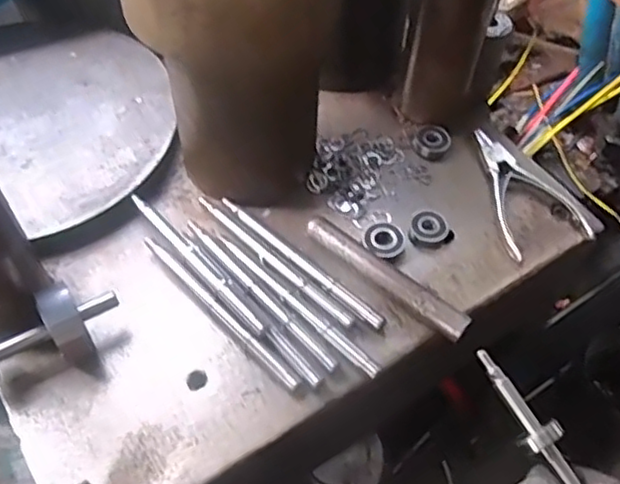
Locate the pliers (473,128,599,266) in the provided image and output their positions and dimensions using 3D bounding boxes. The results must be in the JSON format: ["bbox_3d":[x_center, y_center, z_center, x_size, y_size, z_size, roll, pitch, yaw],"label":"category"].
[{"bbox_3d":[0.183,-0.045,0.548,0.072,0.013,0.128,-7,54,-7],"label":"pliers"}]

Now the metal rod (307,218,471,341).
[{"bbox_3d":[0.055,0.026,0.489,0.139,0.017,0.019,35,60,22],"label":"metal rod"}]

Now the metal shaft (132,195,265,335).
[{"bbox_3d":[-0.085,0.015,0.491,0.013,0.012,0.155,-34,62,-24],"label":"metal shaft"}]

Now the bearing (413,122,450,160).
[{"bbox_3d":[0.107,-0.088,0.579,0.030,0.013,0.032,22,56,14],"label":"bearing"}]

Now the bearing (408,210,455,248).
[{"bbox_3d":[0.096,-0.010,0.523,0.036,0.011,0.029,-4,54,-5],"label":"bearing"}]

